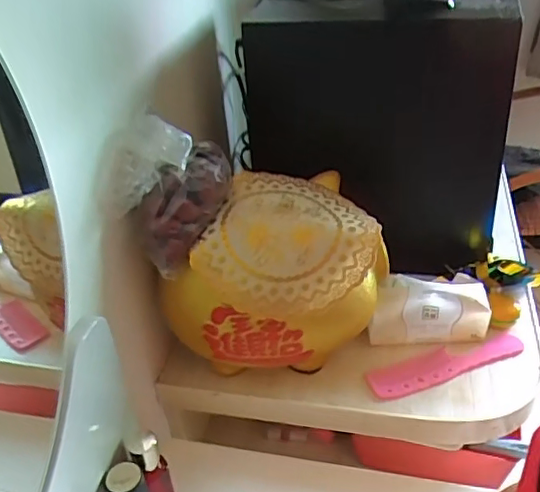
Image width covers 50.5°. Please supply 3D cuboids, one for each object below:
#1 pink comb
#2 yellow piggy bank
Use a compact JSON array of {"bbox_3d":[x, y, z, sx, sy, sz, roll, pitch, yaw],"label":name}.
[{"bbox_3d":[0.209,0.135,0.686,0.203,0.010,0.058,-14,35,-13],"label":"pink comb"},{"bbox_3d":[0.014,0.033,0.645,0.225,0.182,0.169,-5,34,0],"label":"yellow piggy bank"}]

